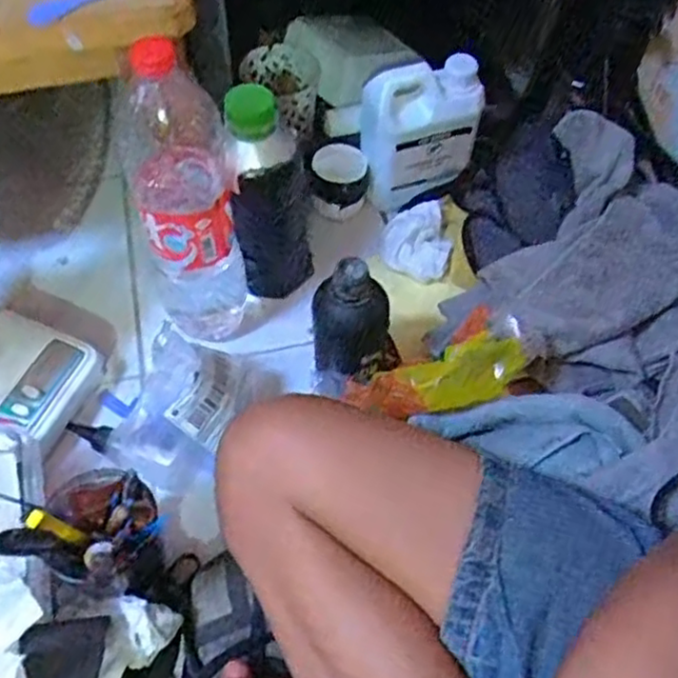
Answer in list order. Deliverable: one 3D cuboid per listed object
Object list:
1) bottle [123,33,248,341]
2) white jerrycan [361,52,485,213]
[{"bbox_3d":[-0.135,-0.111,0.626,0.085,0.306,0.076,-11,57,-8],"label":"bottle"},{"bbox_3d":[0.090,-0.237,0.786,0.128,0.158,0.062,-14,58,-10],"label":"white jerrycan"}]

